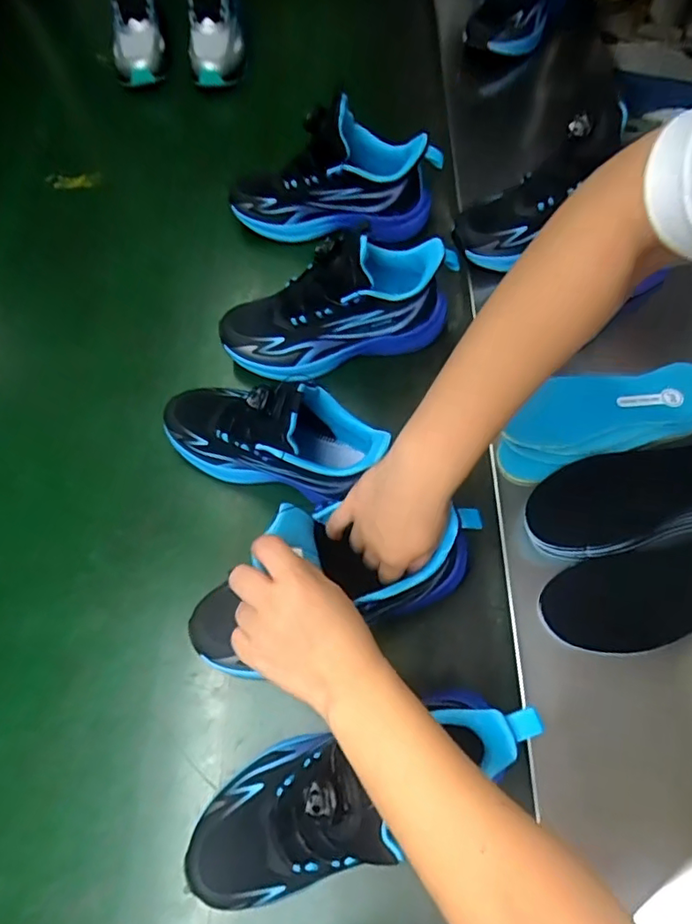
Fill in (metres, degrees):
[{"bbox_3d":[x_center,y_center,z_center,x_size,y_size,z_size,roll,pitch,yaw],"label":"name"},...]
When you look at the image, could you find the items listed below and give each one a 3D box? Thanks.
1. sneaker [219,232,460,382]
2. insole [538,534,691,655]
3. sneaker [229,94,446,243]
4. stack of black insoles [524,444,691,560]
[{"bbox_3d":[-0.010,-0.162,0.559,0.247,0.129,0.081,-18,63,8],"label":"sneaker"},{"bbox_3d":[0.269,0.106,0.454,0.211,0.015,0.076,-13,77,-2],"label":"insole"},{"bbox_3d":[-0.019,-0.338,0.638,0.246,0.128,0.086,7,67,7],"label":"sneaker"},{"bbox_3d":[0.263,0.029,0.481,0.213,0.028,0.082,-12,69,-2],"label":"stack of black insoles"}]

